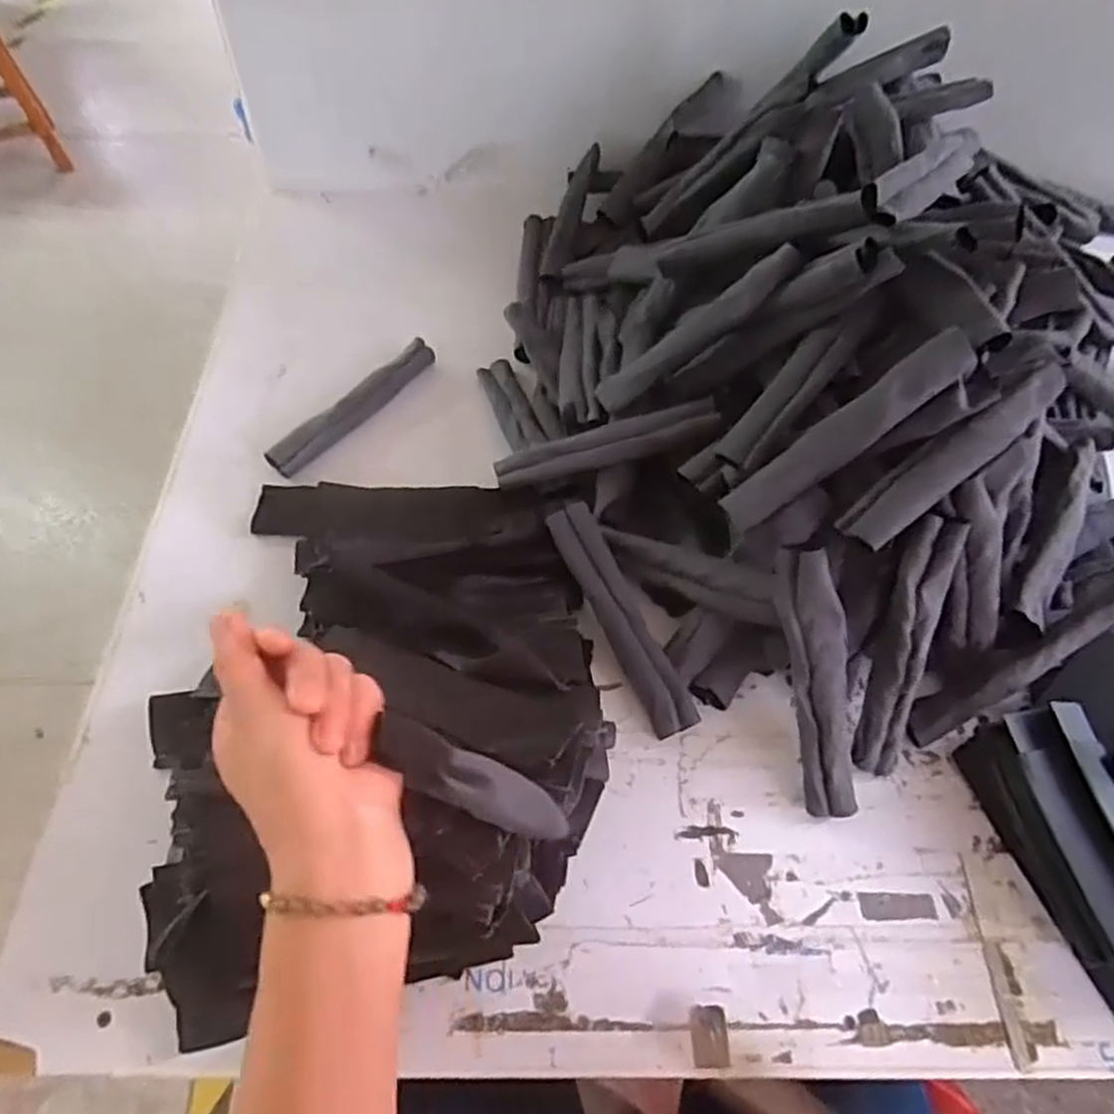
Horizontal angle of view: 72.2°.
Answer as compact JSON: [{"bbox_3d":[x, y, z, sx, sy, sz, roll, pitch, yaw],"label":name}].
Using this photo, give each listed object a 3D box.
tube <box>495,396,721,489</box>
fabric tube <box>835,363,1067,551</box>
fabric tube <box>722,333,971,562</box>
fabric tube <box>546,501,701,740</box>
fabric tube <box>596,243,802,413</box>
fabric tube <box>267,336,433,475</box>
[{"bbox_3d":[0.038,-0.092,0.623,0.183,0.014,0.031,-15,59,13],"label":"tube"},{"bbox_3d":[0.266,-0.069,0.508,0.181,0.020,0.035,-37,66,-1],"label":"fabric tube"},{"bbox_3d":[0.191,-0.080,0.519,0.191,0.025,0.032,-40,61,21],"label":"fabric tube"},{"bbox_3d":[0.048,0.045,0.578,0.037,0.019,0.186,-24,77,-15],"label":"fabric tube"},{"bbox_3d":[0.107,-0.175,0.601,0.018,0.185,0.027,21,47,-43],"label":"fabric tube"},{"bbox_3d":[-0.185,-0.141,0.699,0.025,0.025,0.184,36,64,18],"label":"fabric tube"}]

